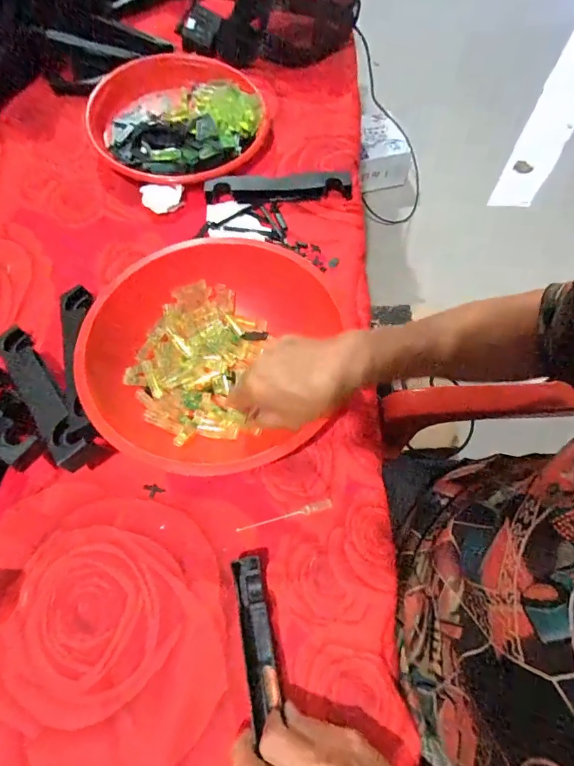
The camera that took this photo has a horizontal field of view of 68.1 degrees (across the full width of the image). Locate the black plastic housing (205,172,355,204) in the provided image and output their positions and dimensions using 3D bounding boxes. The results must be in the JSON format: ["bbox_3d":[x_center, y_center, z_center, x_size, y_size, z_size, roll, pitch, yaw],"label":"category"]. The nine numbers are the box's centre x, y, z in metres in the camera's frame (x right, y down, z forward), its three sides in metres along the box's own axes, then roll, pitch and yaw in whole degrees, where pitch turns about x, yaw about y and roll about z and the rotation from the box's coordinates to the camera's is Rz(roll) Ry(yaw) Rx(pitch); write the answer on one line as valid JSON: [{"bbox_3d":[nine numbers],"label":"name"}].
[{"bbox_3d":[-0.011,-0.261,0.569,0.193,0.022,0.027,-3,64,0],"label":"black plastic housing"}]

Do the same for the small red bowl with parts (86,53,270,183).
[{"bbox_3d":[-0.158,-0.380,0.618,0.256,0.056,0.245,-5,64,-1],"label":"small red bowl with parts"}]

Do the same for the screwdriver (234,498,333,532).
[{"bbox_3d":[-0.001,0.122,0.388,0.089,0.004,0.009,-16,63,-7],"label":"screwdriver"}]

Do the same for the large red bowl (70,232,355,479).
[{"bbox_3d":[-0.080,-0.029,0.427,0.235,0.075,0.242,-1,64,1],"label":"large red bowl"}]

